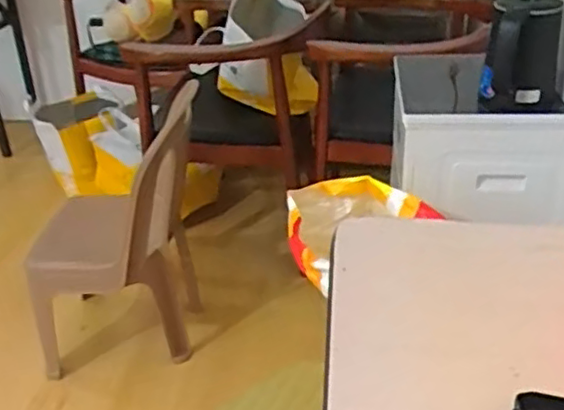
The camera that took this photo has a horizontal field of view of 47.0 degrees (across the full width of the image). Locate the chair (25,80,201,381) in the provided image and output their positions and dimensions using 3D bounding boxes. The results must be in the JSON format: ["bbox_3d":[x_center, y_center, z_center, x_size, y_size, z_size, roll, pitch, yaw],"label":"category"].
[{"bbox_3d":[-0.408,0.052,1.561,0.429,0.679,0.404,-4,31,-5],"label":"chair"}]

